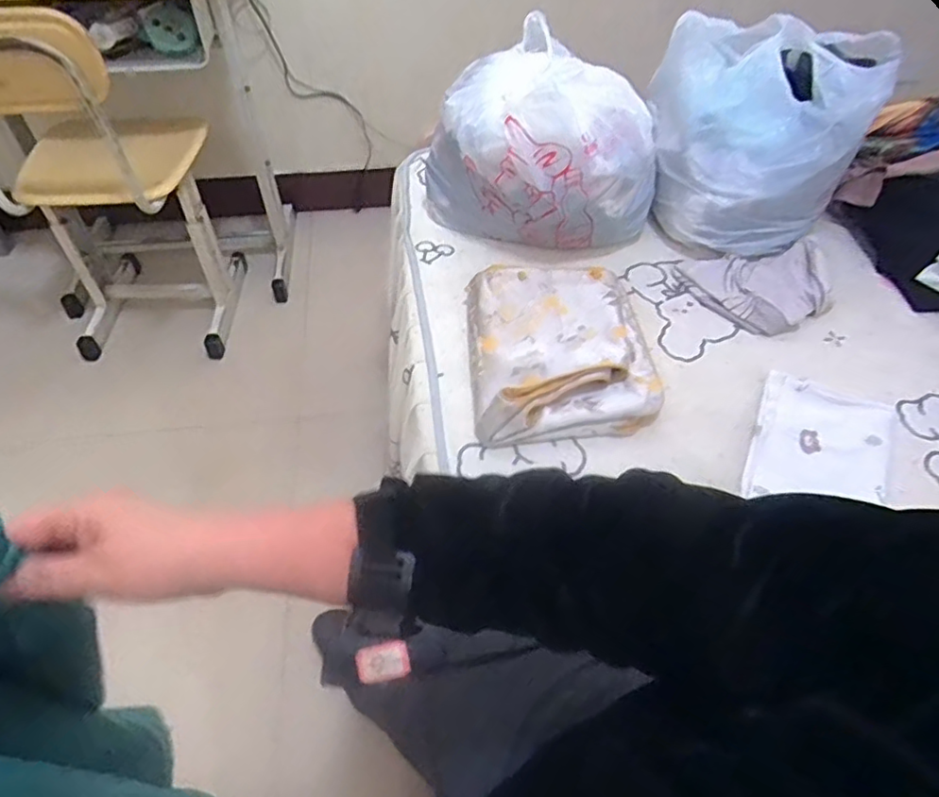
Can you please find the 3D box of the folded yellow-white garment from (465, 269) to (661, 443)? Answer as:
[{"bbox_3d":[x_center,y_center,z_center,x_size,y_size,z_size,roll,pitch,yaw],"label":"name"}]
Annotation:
[{"bbox_3d":[0.119,-0.071,0.819,0.235,0.051,0.269,-2,51,-2],"label":"folded yellow-white garment"}]

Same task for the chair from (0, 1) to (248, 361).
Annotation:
[{"bbox_3d":[-0.735,-0.460,1.289,0.364,0.713,0.389,6,51,4],"label":"chair"}]

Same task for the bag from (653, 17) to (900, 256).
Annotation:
[{"bbox_3d":[0.451,-0.436,0.970,0.308,0.252,0.361,24,54,18],"label":"bag"}]

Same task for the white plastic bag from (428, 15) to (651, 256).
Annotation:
[{"bbox_3d":[0.116,-0.375,0.951,0.266,0.241,0.293,-33,58,-24],"label":"white plastic bag"}]

